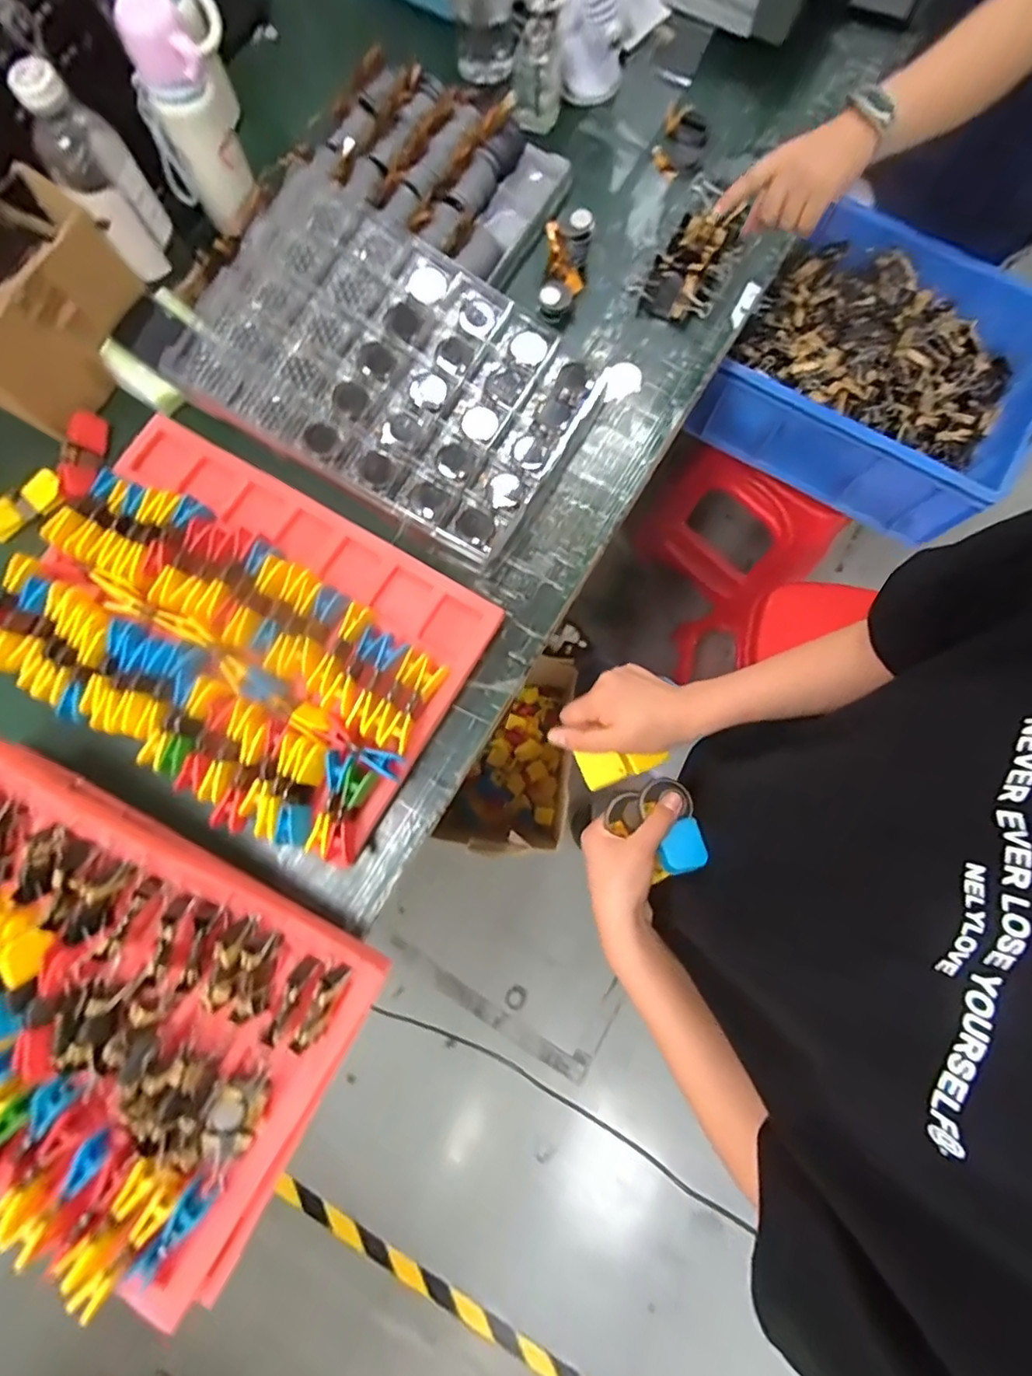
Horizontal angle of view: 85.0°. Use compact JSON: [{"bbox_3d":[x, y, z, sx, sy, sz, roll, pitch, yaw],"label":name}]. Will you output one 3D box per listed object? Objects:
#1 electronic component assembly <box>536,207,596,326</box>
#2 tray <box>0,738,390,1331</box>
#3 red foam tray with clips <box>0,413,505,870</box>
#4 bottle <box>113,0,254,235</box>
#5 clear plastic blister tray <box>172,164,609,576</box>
[{"bbox_3d":[0.059,-0.532,0.721,0.062,0.043,0.139,18,94,3],"label":"electronic component assembly"},{"bbox_3d":[-0.420,0.297,0.532,0.497,0.100,0.346,28,81,5],"label":"tray"},{"bbox_3d":[-0.322,-0.052,0.627,0.487,0.050,0.301,31,81,5],"label":"red foam tray with clips"},{"bbox_3d":[-0.383,-0.658,0.660,0.092,0.189,0.068,-26,81,-4],"label":"bottle"},{"bbox_3d":[-0.158,-0.388,0.678,0.465,0.070,0.311,30,81,5],"label":"clear plastic blister tray"}]

